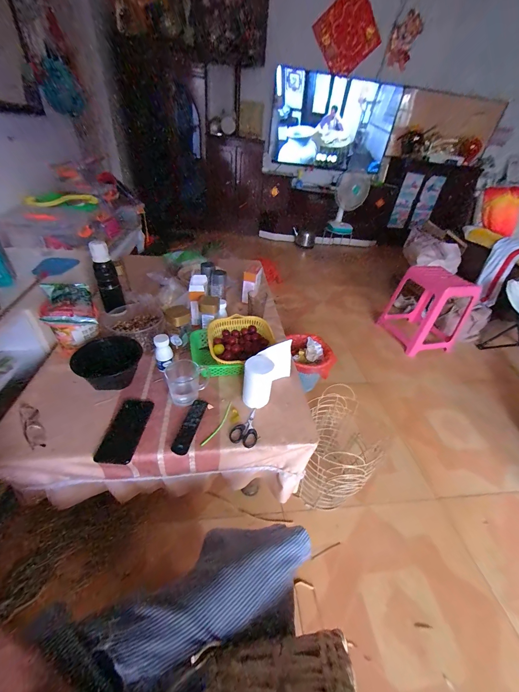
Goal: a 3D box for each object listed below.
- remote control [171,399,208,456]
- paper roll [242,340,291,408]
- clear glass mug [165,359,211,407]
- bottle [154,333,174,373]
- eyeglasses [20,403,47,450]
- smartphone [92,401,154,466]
[{"bbox_3d":[-0.165,0.188,0.636,0.040,0.018,0.149,10,38,4],"label":"remote control"},{"bbox_3d":[0.026,0.068,0.733,0.063,0.126,0.189,27,42,23],"label":"paper roll"},{"bbox_3d":[-0.190,0.087,0.698,0.116,0.087,0.107,-2,39,-12],"label":"clear glass mug"},{"bbox_3d":[-0.268,0.021,0.747,0.044,0.098,0.050,-25,48,-34],"label":"bottle"},{"bbox_3d":[-0.507,0.173,0.595,0.031,0.014,0.132,-25,48,-34],"label":"eyeglasses"},{"bbox_3d":[-0.307,0.192,0.618,0.083,0.012,0.163,7,38,-1],"label":"smartphone"}]

